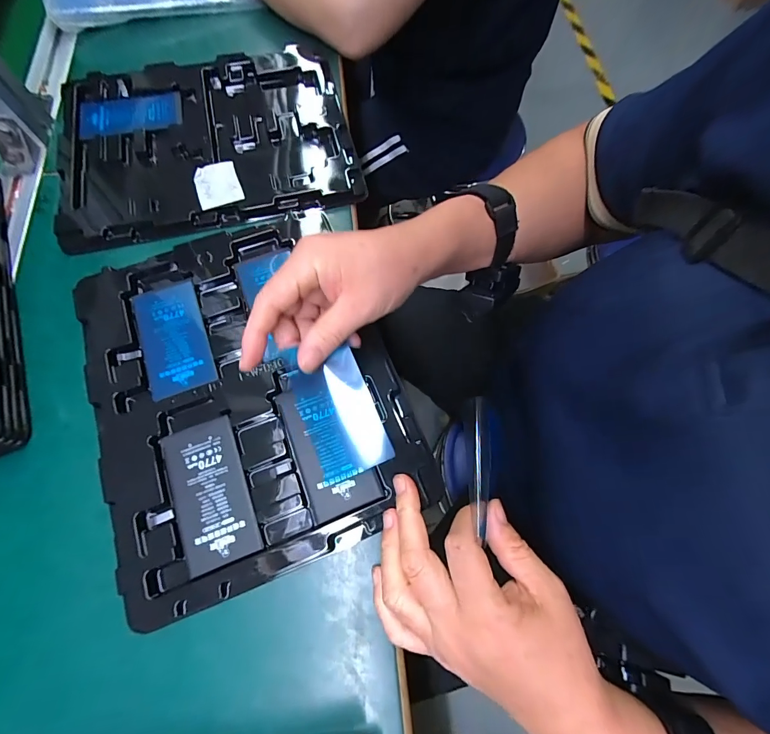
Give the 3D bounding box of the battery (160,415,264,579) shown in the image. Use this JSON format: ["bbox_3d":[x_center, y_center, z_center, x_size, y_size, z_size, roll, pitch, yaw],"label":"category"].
[{"bbox_3d":[-0.123,0.086,0.260,0.050,0.004,0.097,-21,73,-7],"label":"battery"}]

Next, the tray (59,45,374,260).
[{"bbox_3d":[-0.180,-0.234,0.370,0.276,0.011,0.228,-16,72,-5],"label":"tray"}]

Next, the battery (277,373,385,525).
[{"bbox_3d":[-0.040,0.056,0.274,0.052,0.004,0.097,-20,73,-7],"label":"battery"}]

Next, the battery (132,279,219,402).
[{"bbox_3d":[-0.170,-0.024,0.299,0.051,0.004,0.095,-21,73,-7],"label":"battery"}]

